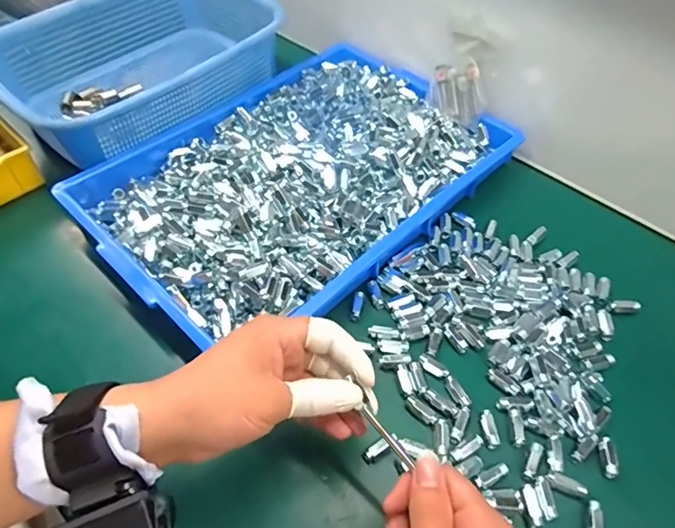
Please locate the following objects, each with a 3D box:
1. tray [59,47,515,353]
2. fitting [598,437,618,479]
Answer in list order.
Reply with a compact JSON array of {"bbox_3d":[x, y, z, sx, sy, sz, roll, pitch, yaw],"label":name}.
[{"bbox_3d":[-0.040,-0.098,0.521,0.283,0.053,0.407,38,61,25],"label":"tray"},{"bbox_3d":[0.203,0.144,0.364,0.009,0.006,0.028,8,52,5],"label":"fitting"}]

